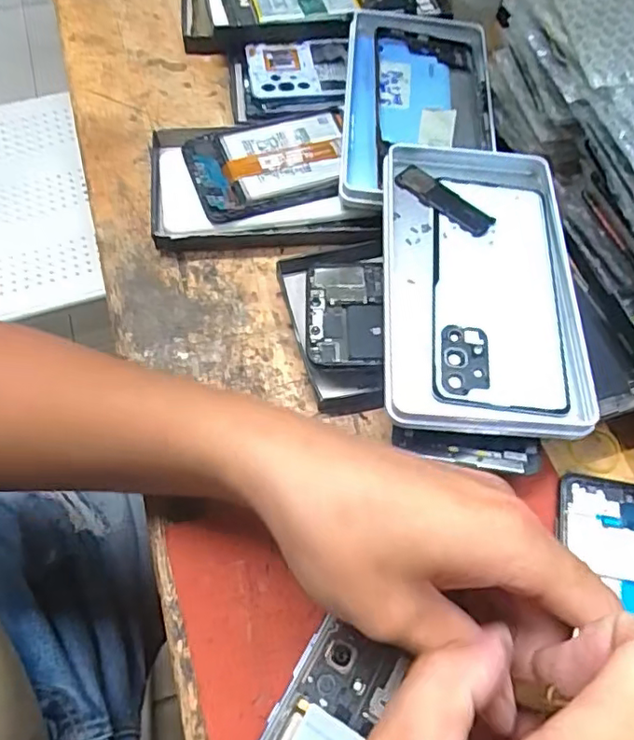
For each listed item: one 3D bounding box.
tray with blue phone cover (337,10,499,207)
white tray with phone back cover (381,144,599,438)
[{"bbox_3d":[0.073,-0.182,0.405,0.103,0.031,0.177,5,62,-1],"label":"tray with blue phone cover"},{"bbox_3d":[0.090,-0.047,0.321,0.107,0.026,0.177,4,62,-1],"label":"white tray with phone back cover"}]

